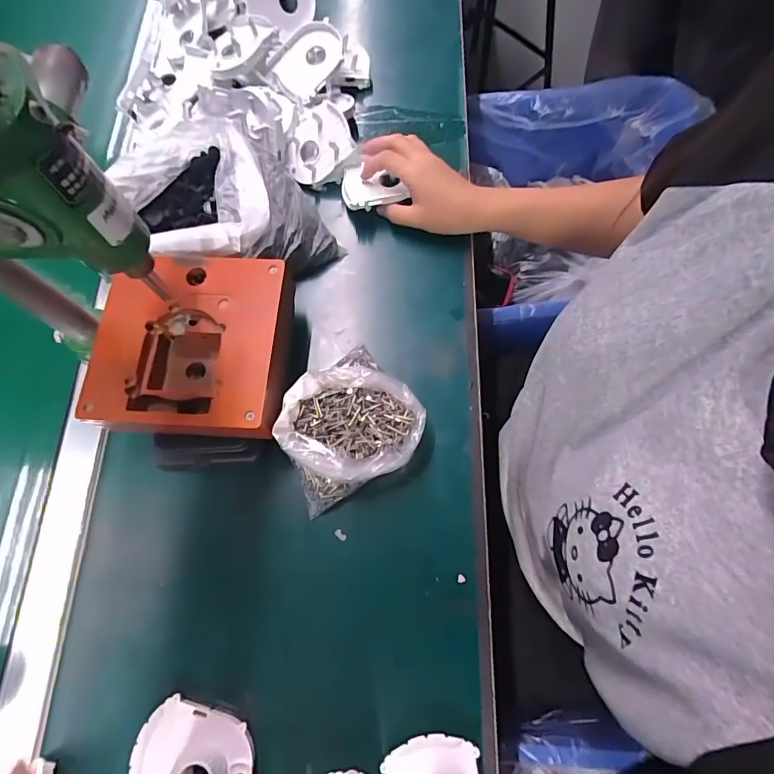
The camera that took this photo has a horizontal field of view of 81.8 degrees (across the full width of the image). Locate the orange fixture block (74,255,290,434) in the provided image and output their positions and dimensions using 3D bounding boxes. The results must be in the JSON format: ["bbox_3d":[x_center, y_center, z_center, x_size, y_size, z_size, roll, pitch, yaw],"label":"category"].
[{"bbox_3d":[-0.165,-0.034,0.393,0.166,0.050,0.156,4,72,4],"label":"orange fixture block"}]

